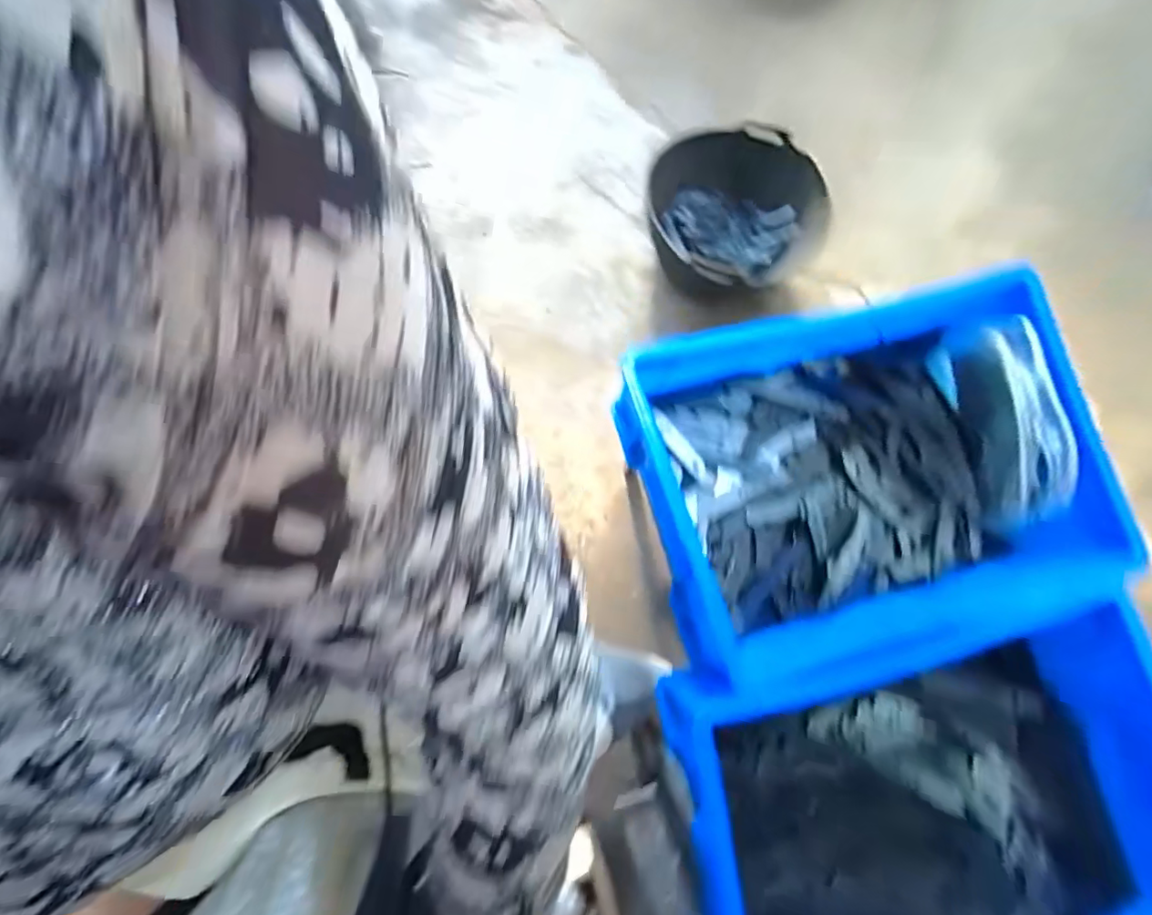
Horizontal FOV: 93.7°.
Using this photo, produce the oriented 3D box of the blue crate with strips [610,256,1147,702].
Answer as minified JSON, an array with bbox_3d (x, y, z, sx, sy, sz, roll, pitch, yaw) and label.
[{"bbox_3d":[0.277,0.015,0.518,0.412,0.111,0.299,-13,79,-4],"label":"blue crate with strips"}]

